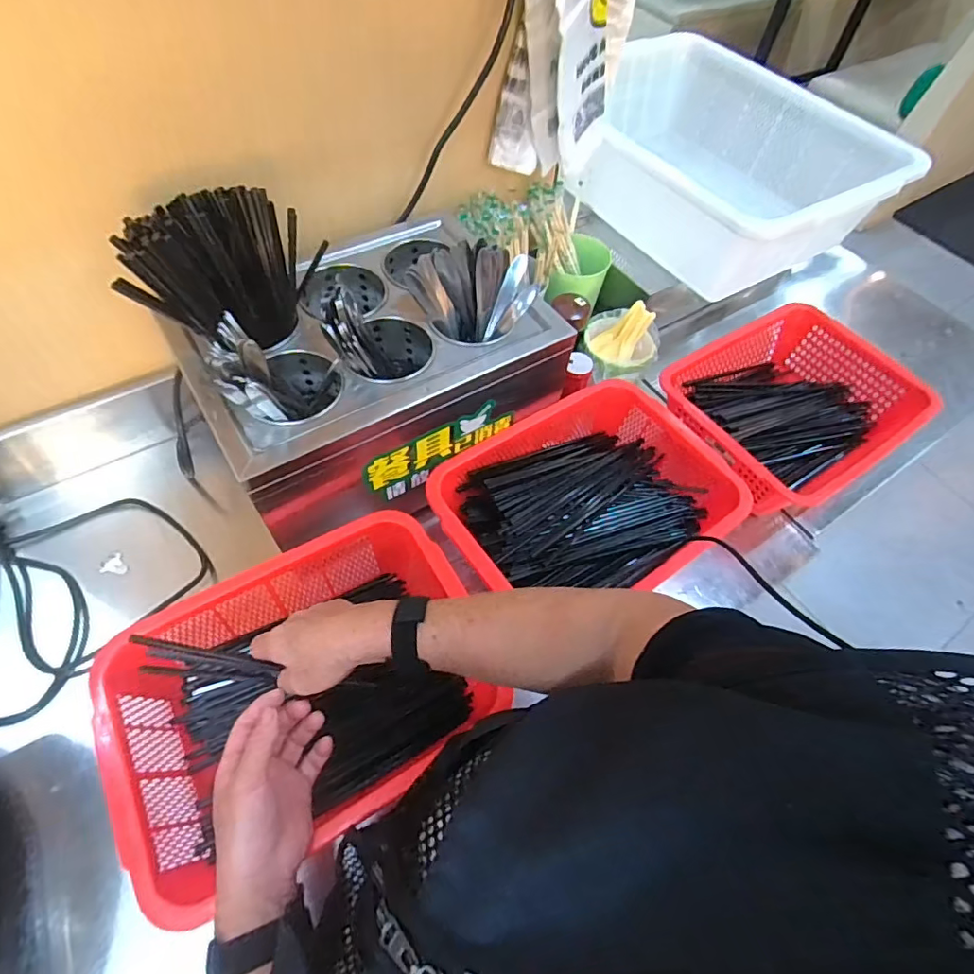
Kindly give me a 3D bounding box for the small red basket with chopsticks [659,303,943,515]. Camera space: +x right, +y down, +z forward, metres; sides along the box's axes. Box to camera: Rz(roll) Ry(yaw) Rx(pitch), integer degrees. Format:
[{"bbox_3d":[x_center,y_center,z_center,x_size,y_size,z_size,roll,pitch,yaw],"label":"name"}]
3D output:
[{"bbox_3d":[0.431,-0.114,0.796,0.324,0.121,0.262,-27,63,-20],"label":"small red basket with chopsticks"}]

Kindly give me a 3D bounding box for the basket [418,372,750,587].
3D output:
[{"bbox_3d":[0.114,0.017,0.668,0.329,0.084,0.236,-27,63,-20],"label":"basket"}]

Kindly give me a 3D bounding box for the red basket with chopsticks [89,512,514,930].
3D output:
[{"bbox_3d":[-0.176,0.202,0.537,0.336,0.101,0.258,-25,63,-19],"label":"red basket with chopsticks"}]

